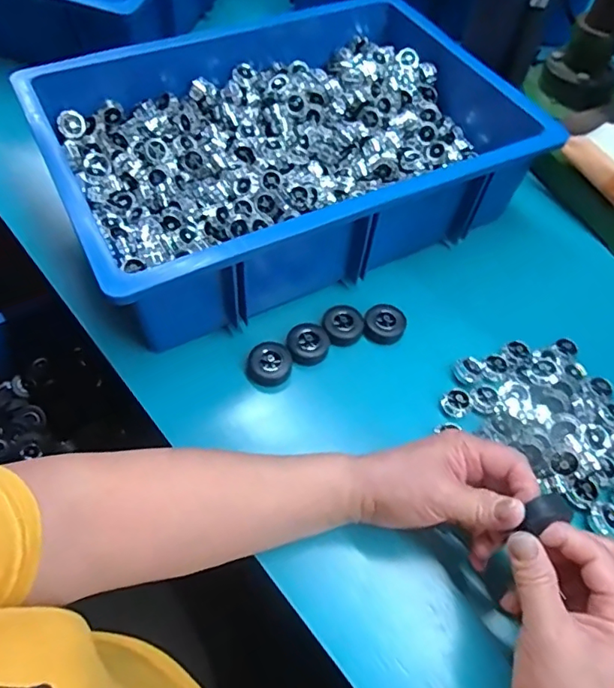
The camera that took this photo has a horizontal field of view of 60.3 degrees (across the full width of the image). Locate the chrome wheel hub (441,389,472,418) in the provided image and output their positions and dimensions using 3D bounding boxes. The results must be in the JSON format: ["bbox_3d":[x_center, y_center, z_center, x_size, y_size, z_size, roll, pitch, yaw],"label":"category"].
[{"bbox_3d":[0.125,0.048,0.440,0.022,0.008,0.024,0,58,-1],"label":"chrome wheel hub"}]

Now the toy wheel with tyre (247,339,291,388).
[{"bbox_3d":[-0.032,0.017,0.452,0.039,0.011,0.036,0,58,-1],"label":"toy wheel with tyre"}]

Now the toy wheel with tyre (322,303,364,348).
[{"bbox_3d":[0.033,-0.017,0.482,0.035,0.017,0.035,0,58,-1],"label":"toy wheel with tyre"}]

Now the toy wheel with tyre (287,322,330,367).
[{"bbox_3d":[0.001,-0.001,0.467,0.037,0.012,0.038,0,58,-1],"label":"toy wheel with tyre"}]

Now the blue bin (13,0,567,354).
[{"bbox_3d":[-0.016,-0.213,0.536,0.441,0.109,0.322,-25,62,-16],"label":"blue bin"}]

